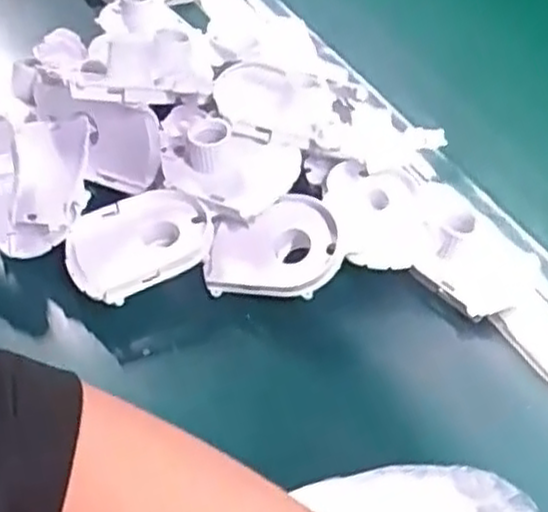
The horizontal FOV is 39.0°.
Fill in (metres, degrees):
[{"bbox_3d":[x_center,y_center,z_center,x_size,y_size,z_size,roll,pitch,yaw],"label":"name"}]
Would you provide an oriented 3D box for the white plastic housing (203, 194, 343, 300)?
[{"bbox_3d":[0.002,-0.004,0.471,0.080,0.027,0.062,-1,71,17],"label":"white plastic housing"}]

